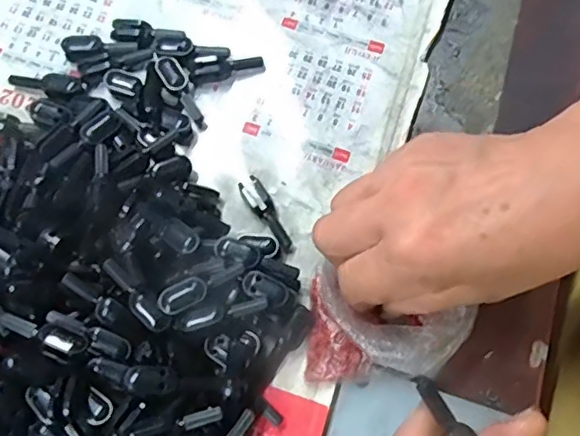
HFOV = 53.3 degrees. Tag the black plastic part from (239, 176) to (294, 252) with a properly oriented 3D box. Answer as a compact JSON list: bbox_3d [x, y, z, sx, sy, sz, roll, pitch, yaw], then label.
[{"bbox_3d":[-0.013,-0.002,0.310,0.013,0.010,0.043,-27,76,-7],"label":"black plastic part"}]

